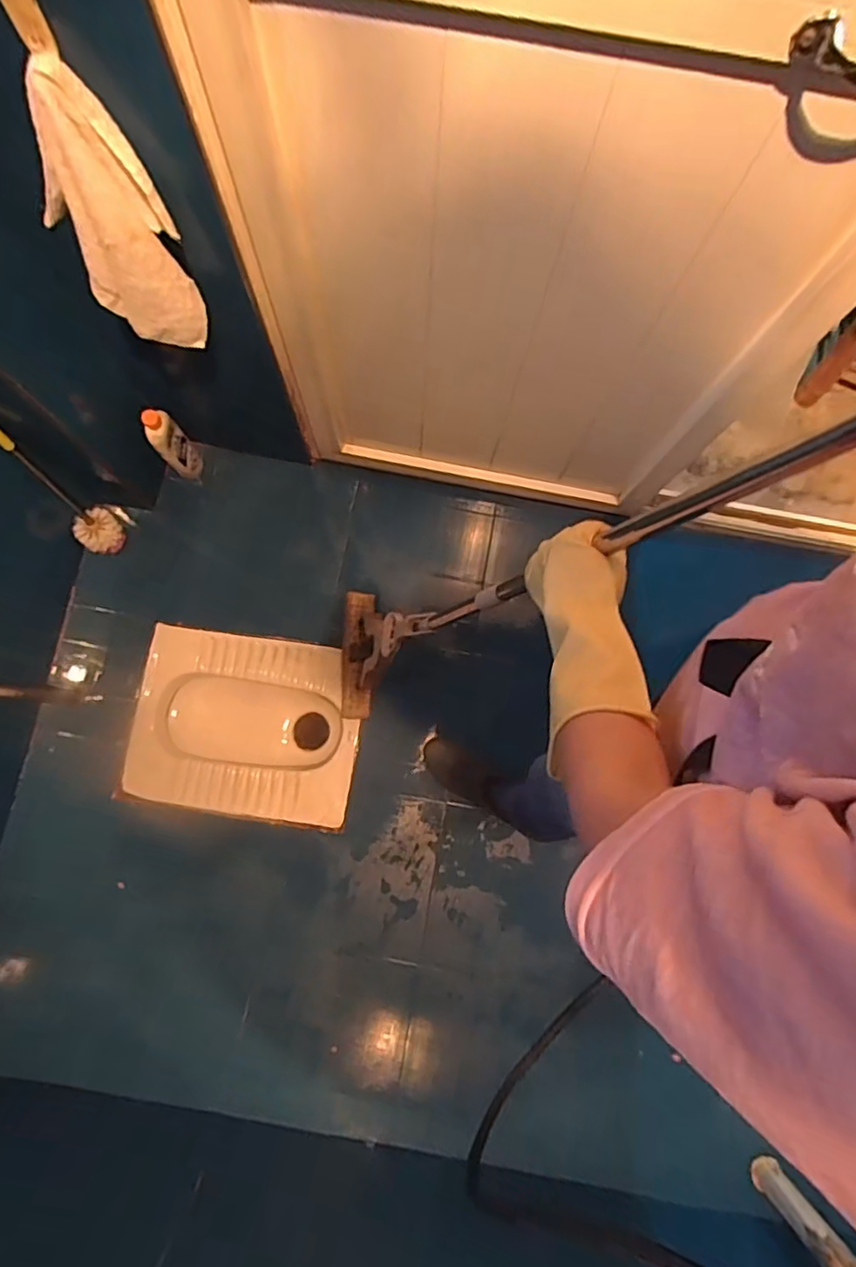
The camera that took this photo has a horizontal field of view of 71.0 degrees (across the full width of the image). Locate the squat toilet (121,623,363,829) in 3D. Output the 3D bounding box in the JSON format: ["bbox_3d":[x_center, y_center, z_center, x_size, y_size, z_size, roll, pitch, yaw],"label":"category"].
[{"bbox_3d":[-0.394,0.209,1.368,0.483,0.147,0.384,8,80,-1],"label":"squat toilet"}]

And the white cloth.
[{"bbox_3d":[-0.371,-0.482,0.731,0.088,0.313,0.110,32,81,4],"label":"white cloth"}]

